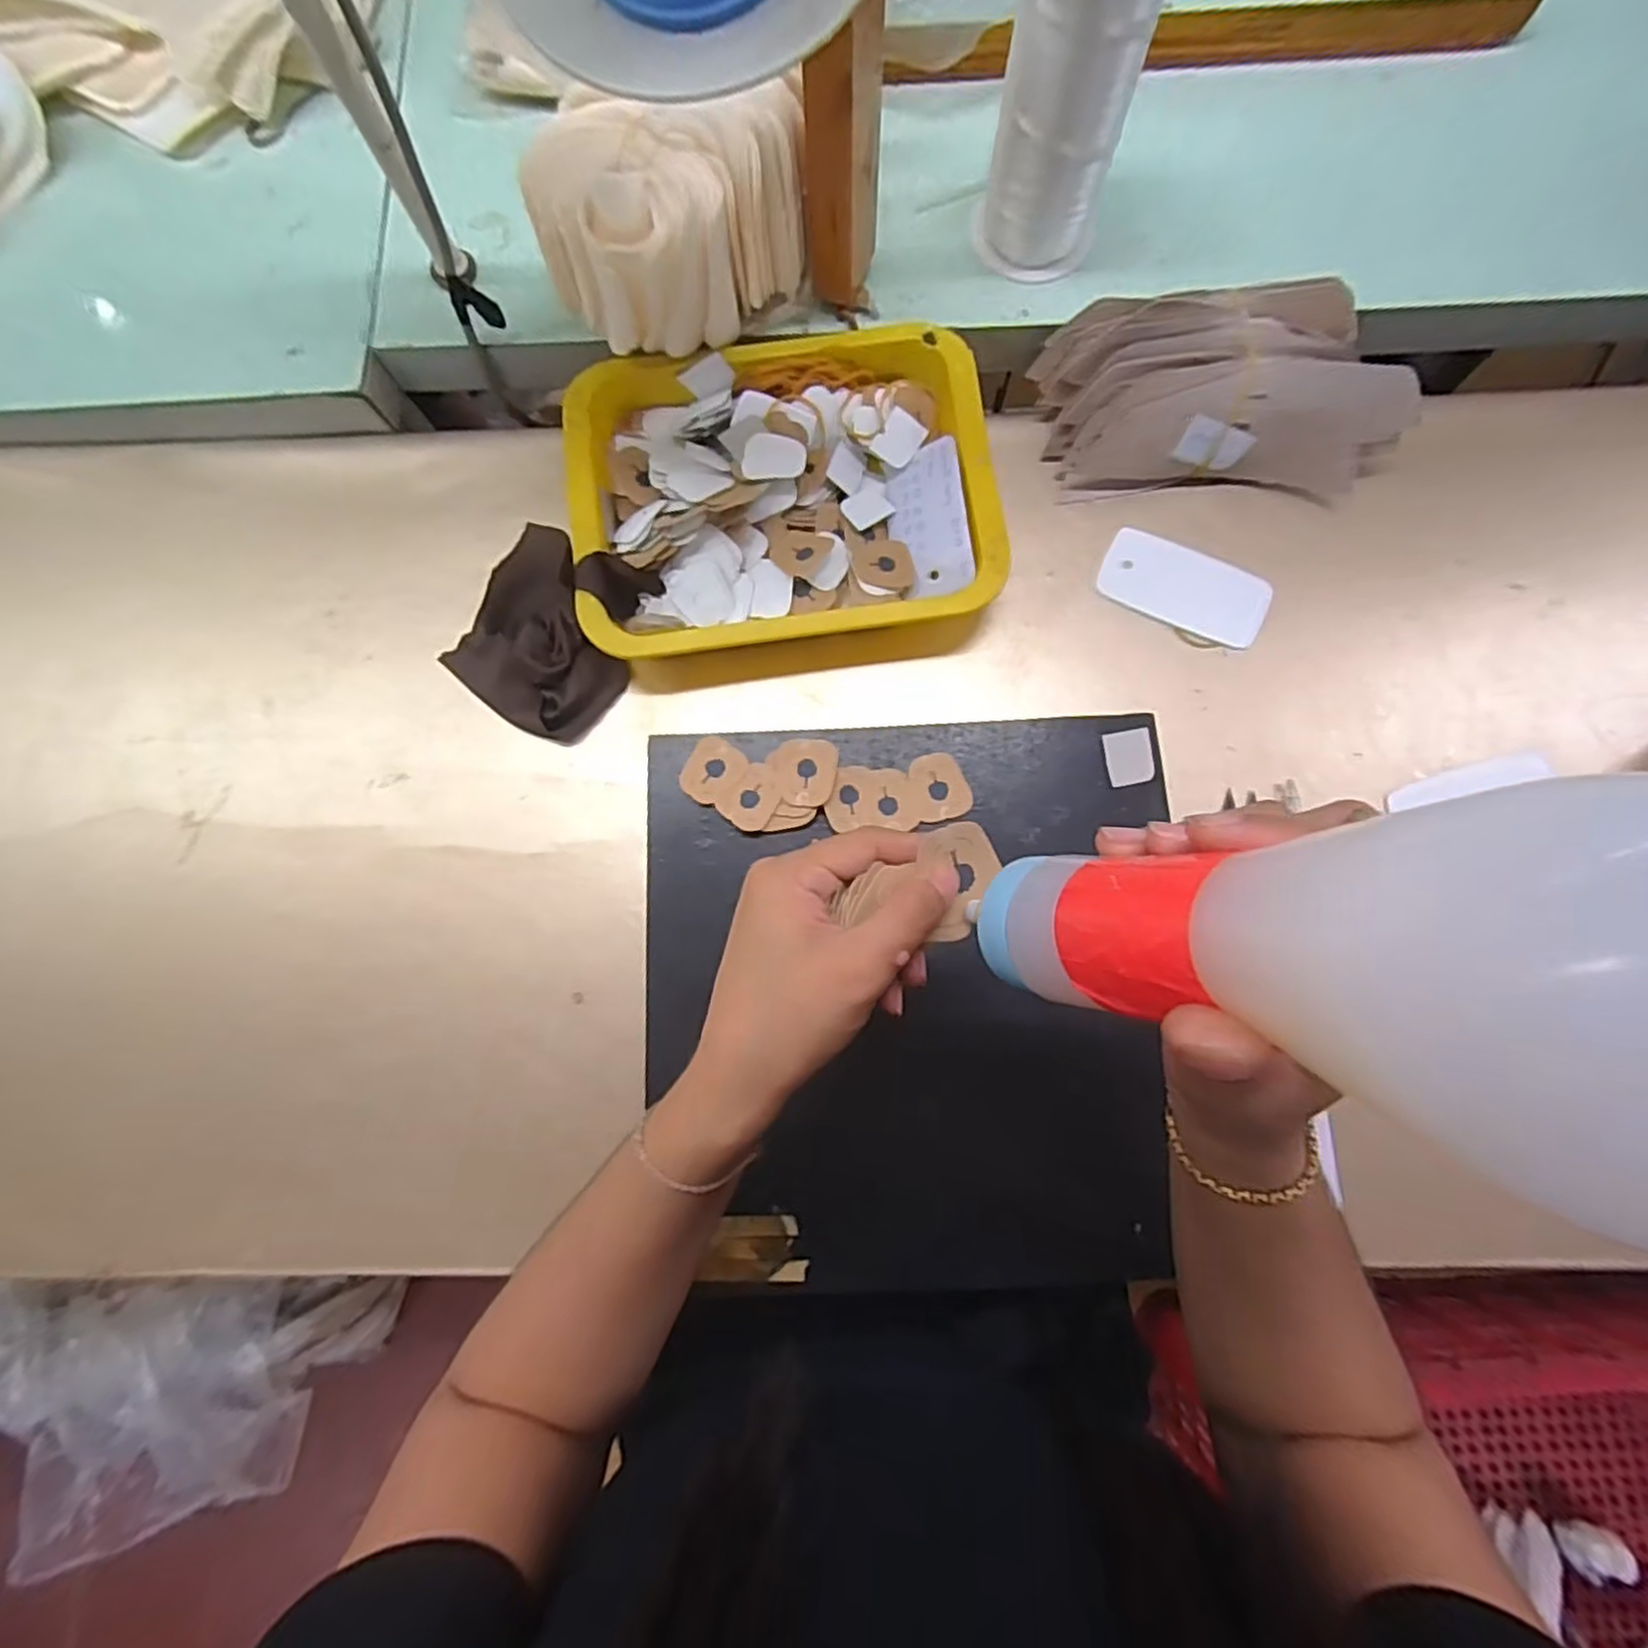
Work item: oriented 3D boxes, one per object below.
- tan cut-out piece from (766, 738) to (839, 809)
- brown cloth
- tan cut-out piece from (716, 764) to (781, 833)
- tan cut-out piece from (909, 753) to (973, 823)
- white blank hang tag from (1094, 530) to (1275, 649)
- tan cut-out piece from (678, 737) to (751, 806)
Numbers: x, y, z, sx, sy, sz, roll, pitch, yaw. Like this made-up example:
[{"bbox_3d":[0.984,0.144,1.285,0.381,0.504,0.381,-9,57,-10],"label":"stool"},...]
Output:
[{"bbox_3d":[-0.013,-0.030,0.419,0.040,0.004,0.040,5,83,2],"label":"tan cut-out piece"},{"bbox_3d":[-0.170,-0.120,0.444,0.105,0.036,0.115,31,85,5],"label":"brown cloth"},{"bbox_3d":[-0.040,-0.015,0.420,0.030,0.005,0.036,40,86,6],"label":"tan cut-out piece"},{"bbox_3d":[0.067,-0.022,0.422,0.032,0.004,0.039,-14,83,0],"label":"tan cut-out piece"},{"bbox_3d":[0.230,-0.152,0.466,0.104,0.005,0.054,25,85,4],"label":"white blank hang tag"},{"bbox_3d":[-0.066,-0.032,0.424,0.033,0.004,0.037,35,85,5],"label":"tan cut-out piece"}]

